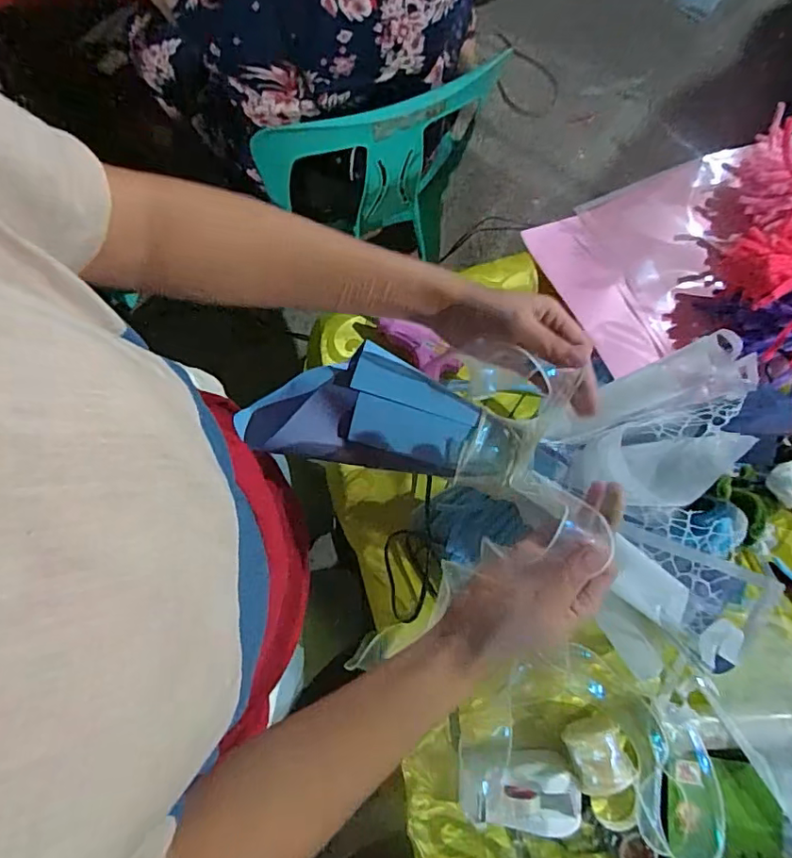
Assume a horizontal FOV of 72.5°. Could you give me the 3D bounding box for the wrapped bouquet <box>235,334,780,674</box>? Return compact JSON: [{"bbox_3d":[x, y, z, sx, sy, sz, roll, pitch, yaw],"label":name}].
[{"bbox_3d":[0.071,0.018,0.439,0.391,0.106,0.228,11,78,10],"label":"wrapped bouquet"}]

